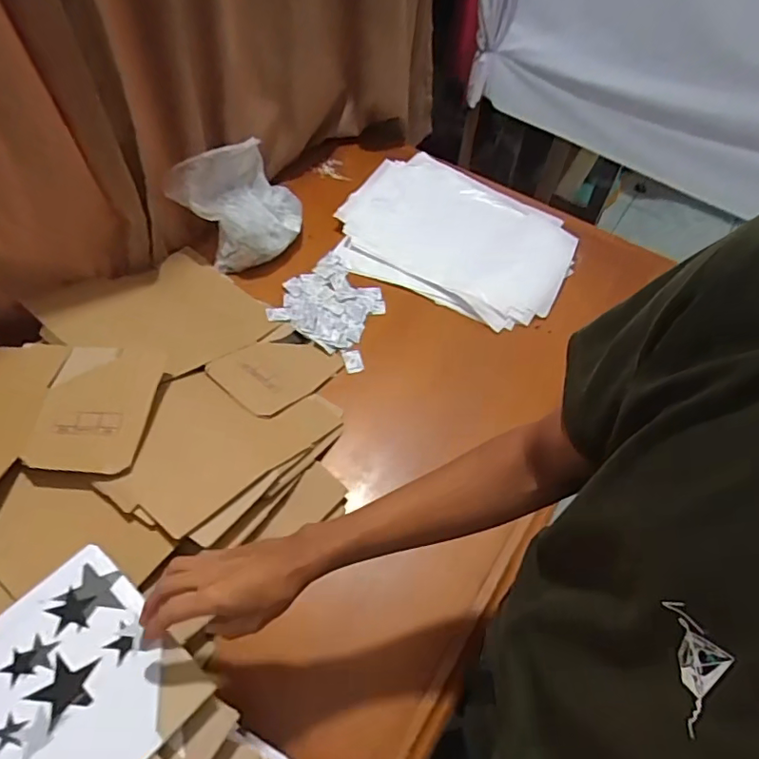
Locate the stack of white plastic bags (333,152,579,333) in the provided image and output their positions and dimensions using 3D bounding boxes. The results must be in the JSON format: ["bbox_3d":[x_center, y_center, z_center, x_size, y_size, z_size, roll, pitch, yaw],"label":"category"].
[{"bbox_3d":[0.149,-0.276,1.062,0.435,0.039,0.342,24,57,11],"label":"stack of white plastic bags"}]

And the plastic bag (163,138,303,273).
[{"bbox_3d":[-0.234,-0.310,0.970,0.212,0.159,0.158,-32,64,-23],"label":"plastic bag"}]

